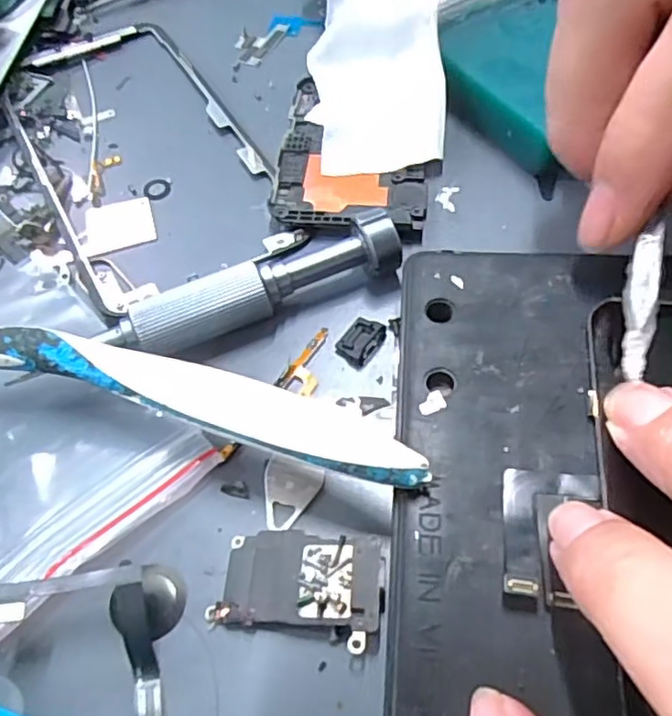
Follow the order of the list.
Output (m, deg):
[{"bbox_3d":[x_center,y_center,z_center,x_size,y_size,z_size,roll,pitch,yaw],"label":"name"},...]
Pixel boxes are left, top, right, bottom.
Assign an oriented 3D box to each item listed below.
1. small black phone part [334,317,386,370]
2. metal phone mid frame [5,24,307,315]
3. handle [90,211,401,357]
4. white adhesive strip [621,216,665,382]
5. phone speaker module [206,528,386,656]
[{"bbox_3d":[0.007,-0.005,0.168,0.009,0.004,0.013,32,66,23],"label":"small black phone part"},{"bbox_3d":[-0.069,-0.075,0.214,0.067,0.004,0.143,-28,59,-12],"label":"metal phone mid frame"},{"bbox_3d":[-0.021,-0.019,0.168,0.079,0.020,0.015,-21,58,-8],"label":"handle"},{"bbox_3d":[0.065,-0.013,0.135,0.006,0.004,0.037,14,72,8],"label":"white adhesive strip"},{"bbox_3d":[-0.007,0.048,0.134,0.034,0.009,0.021,7,58,10],"label":"phone speaker module"}]

